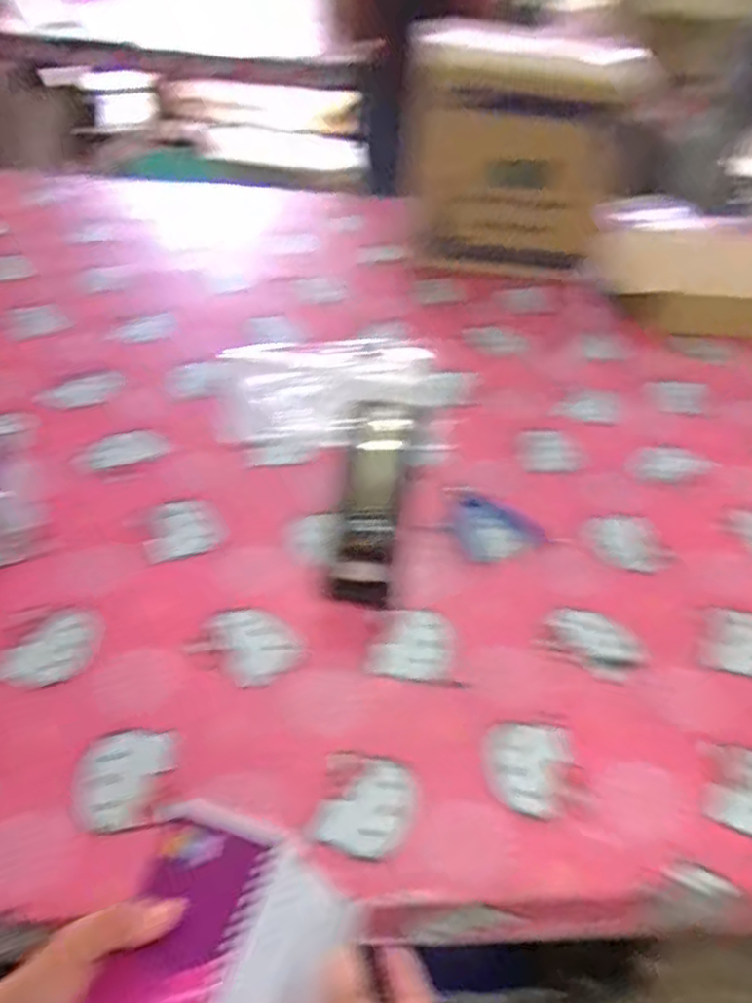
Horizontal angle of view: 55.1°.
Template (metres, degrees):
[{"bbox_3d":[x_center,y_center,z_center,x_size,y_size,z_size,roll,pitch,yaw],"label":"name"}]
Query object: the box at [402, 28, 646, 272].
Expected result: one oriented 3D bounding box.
[{"bbox_3d":[0.205,-0.538,1.108,0.330,0.303,0.196,8,45,2],"label":"box"}]

